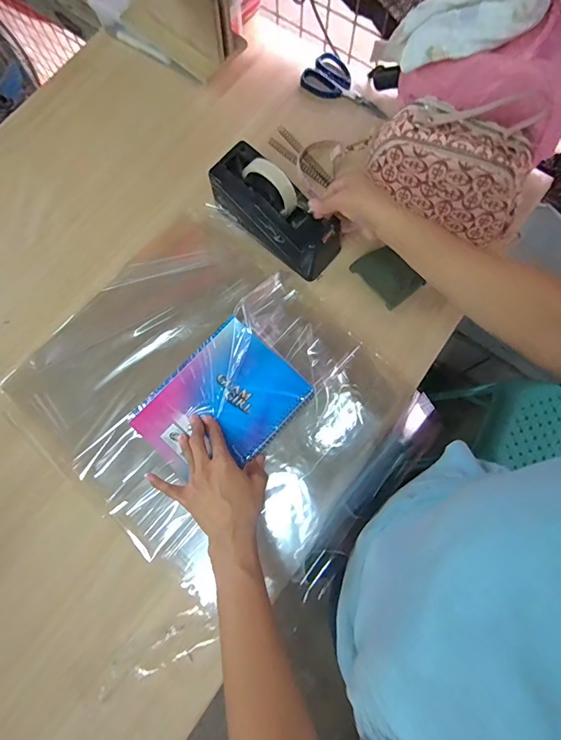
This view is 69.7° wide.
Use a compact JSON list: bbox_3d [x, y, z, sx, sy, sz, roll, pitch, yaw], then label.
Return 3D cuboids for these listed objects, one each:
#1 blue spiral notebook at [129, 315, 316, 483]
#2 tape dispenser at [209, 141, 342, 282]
[{"bbox_3d":[-0.079,0.045,0.537,0.201,0.015,0.157,-43,80,-9],"label":"blue spiral notebook"},{"bbox_3d":[-0.005,-0.239,0.595,0.204,0.113,0.072,41,80,9],"label":"tape dispenser"}]

